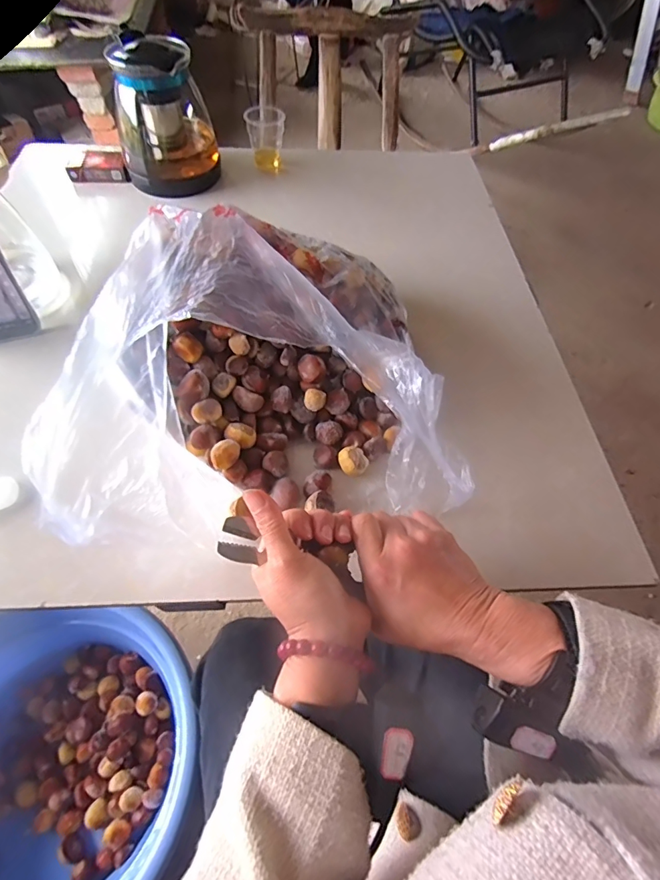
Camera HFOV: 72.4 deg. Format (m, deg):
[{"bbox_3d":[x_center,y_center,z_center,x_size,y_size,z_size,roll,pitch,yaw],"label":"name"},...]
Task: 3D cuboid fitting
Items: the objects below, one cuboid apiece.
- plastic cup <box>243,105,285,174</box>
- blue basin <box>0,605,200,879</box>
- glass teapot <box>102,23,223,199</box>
[{"bbox_3d":[-0.108,-0.512,0.762,0.065,0.079,0.068,-1,57,-4],"label":"plastic cup"},{"bbox_3d":[-0.313,0.357,0.482,0.315,0.128,0.289,2,57,-3],"label":"blue basin"},{"bbox_3d":[-0.252,-0.487,0.692,0.134,0.180,0.115,-3,57,-6],"label":"glass teapot"}]

